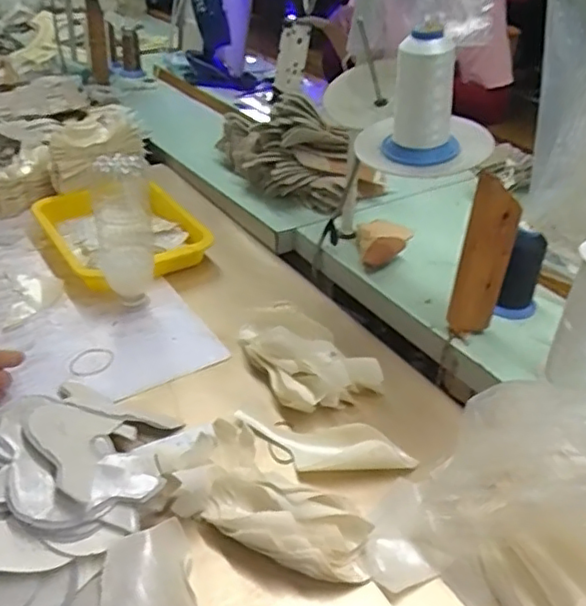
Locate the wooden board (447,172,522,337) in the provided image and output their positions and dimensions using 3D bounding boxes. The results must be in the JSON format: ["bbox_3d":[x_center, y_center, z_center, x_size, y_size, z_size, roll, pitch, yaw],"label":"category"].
[{"bbox_3d":[0.207,-0.038,0.683,0.048,0.201,0.032,16,37,18],"label":"wooden board"}]

